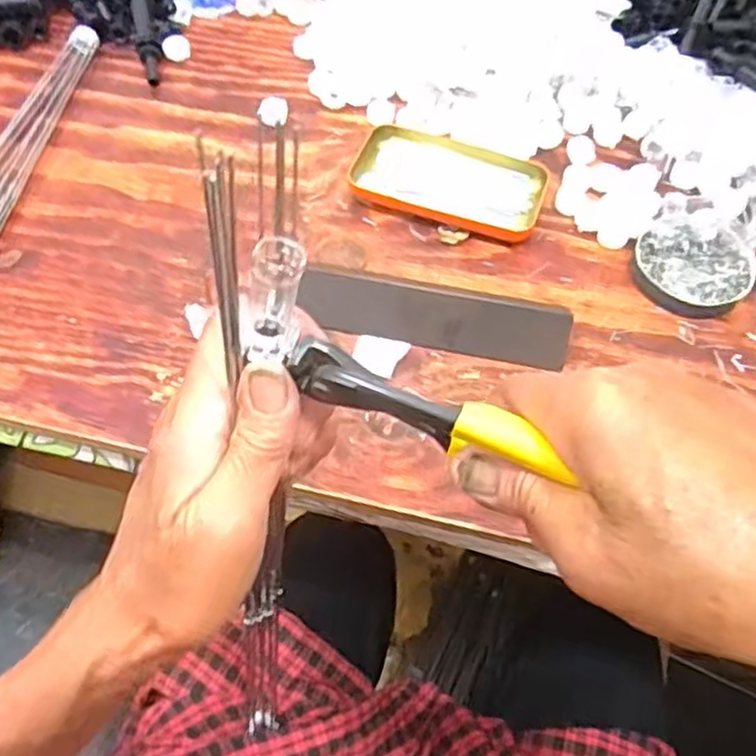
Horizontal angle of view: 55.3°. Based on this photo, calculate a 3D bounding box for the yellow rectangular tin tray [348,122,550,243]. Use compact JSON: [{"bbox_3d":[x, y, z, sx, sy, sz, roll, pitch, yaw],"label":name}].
[{"bbox_3d":[0.056,-0.157,0.562,0.146,0.015,0.084,19,60,10],"label":"yellow rectangular tin tray"}]

